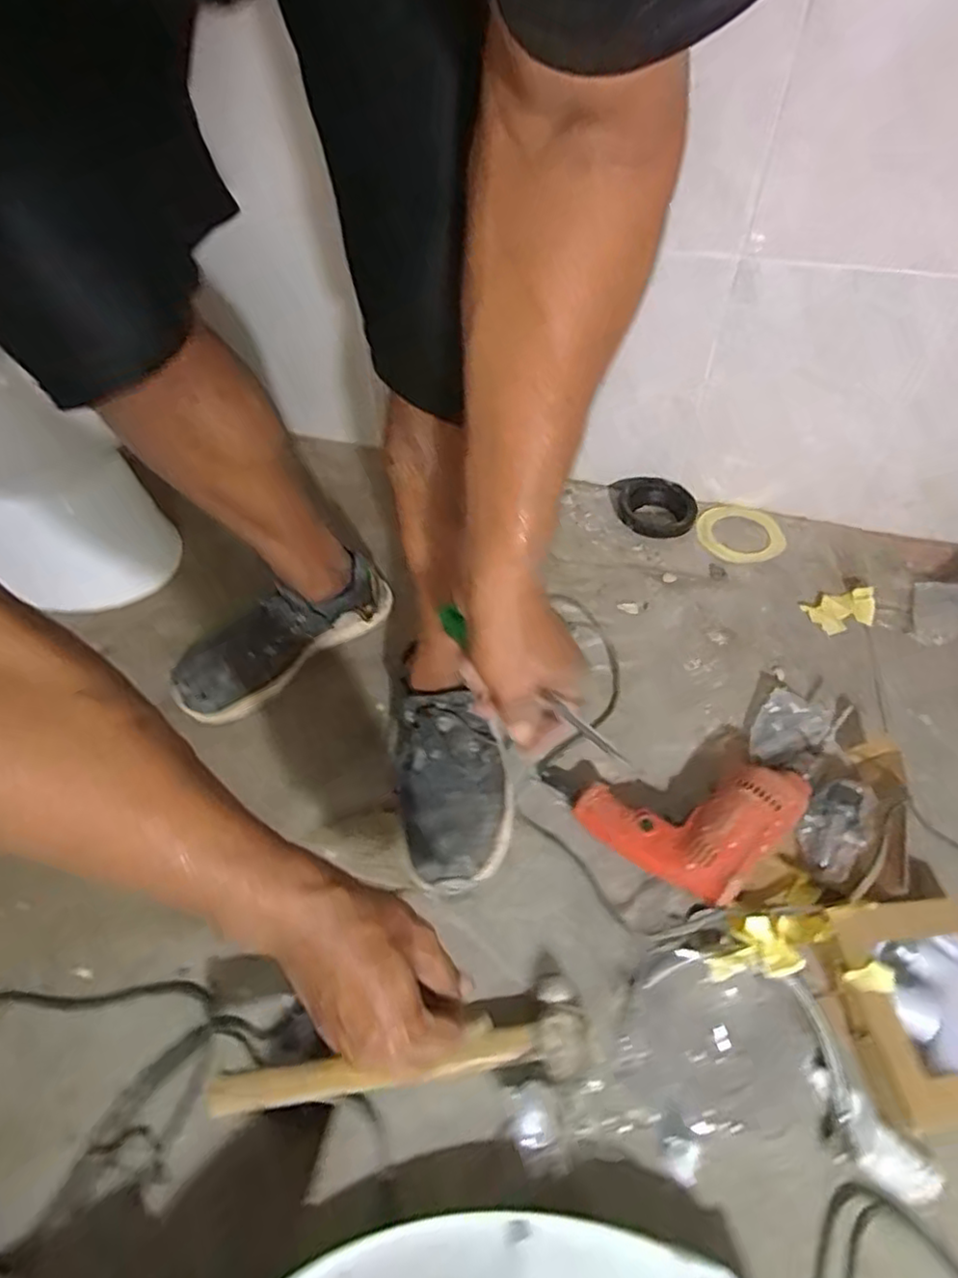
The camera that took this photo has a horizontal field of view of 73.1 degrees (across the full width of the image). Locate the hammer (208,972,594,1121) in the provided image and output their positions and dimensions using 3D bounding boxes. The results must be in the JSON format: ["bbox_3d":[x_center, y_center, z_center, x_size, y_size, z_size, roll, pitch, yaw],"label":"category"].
[{"bbox_3d":[-0.056,0.337,0.524,0.300,0.035,0.069,-3,51,-12],"label":"hammer"}]

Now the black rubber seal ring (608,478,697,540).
[{"bbox_3d":[0.262,-0.201,0.980,0.116,0.023,0.127,-1,51,2],"label":"black rubber seal ring"}]

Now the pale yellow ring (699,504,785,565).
[{"bbox_3d":[0.383,-0.159,0.960,0.125,0.015,0.126,-1,51,2],"label":"pale yellow ring"}]

